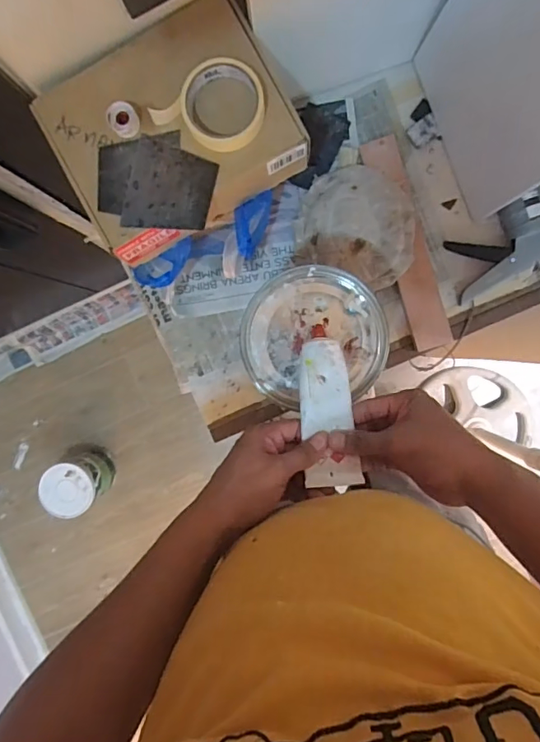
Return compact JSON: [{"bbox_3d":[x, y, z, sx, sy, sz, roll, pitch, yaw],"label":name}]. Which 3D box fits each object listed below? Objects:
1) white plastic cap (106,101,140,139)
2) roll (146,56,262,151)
[{"bbox_3d":[-0.167,-0.289,0.555,0.033,0.019,0.034,0,93,2],"label":"white plastic cap"},{"bbox_3d":[-0.063,-0.305,0.550,0.116,0.023,0.095,25,94,1],"label":"roll"}]

